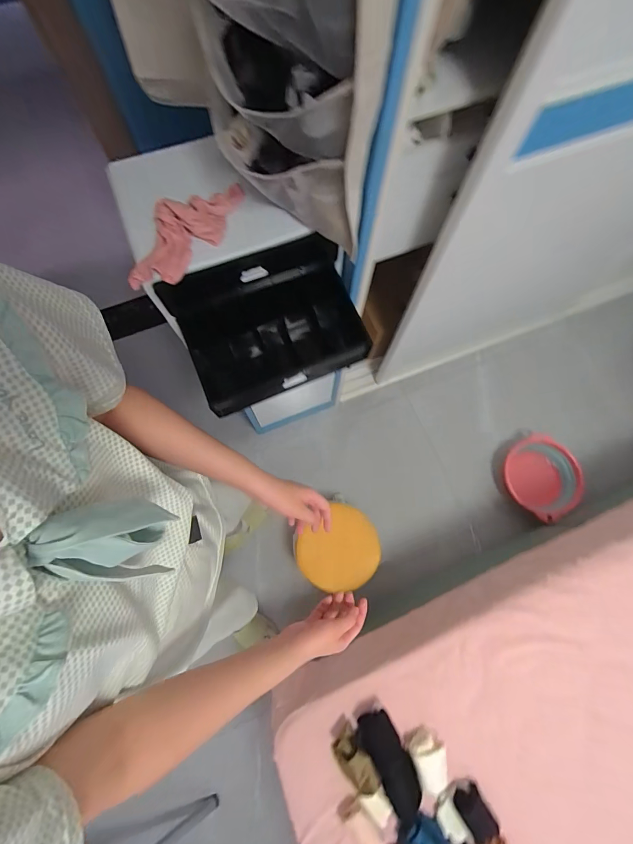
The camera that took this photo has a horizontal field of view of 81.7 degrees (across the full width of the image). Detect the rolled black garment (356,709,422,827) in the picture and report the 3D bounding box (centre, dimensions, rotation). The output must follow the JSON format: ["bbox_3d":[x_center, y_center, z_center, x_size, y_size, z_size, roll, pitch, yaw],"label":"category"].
[{"bbox_3d":[0.135,0.621,0.671,0.074,0.047,0.155,-31,77,-8],"label":"rolled black garment"}]

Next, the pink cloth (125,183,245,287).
[{"bbox_3d":[-0.204,-0.298,0.571,0.089,0.045,0.224,38,77,9],"label":"pink cloth"}]

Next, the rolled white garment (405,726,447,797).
[{"bbox_3d":[0.206,0.616,0.672,0.066,0.058,0.075,-20,76,-5],"label":"rolled white garment"}]

